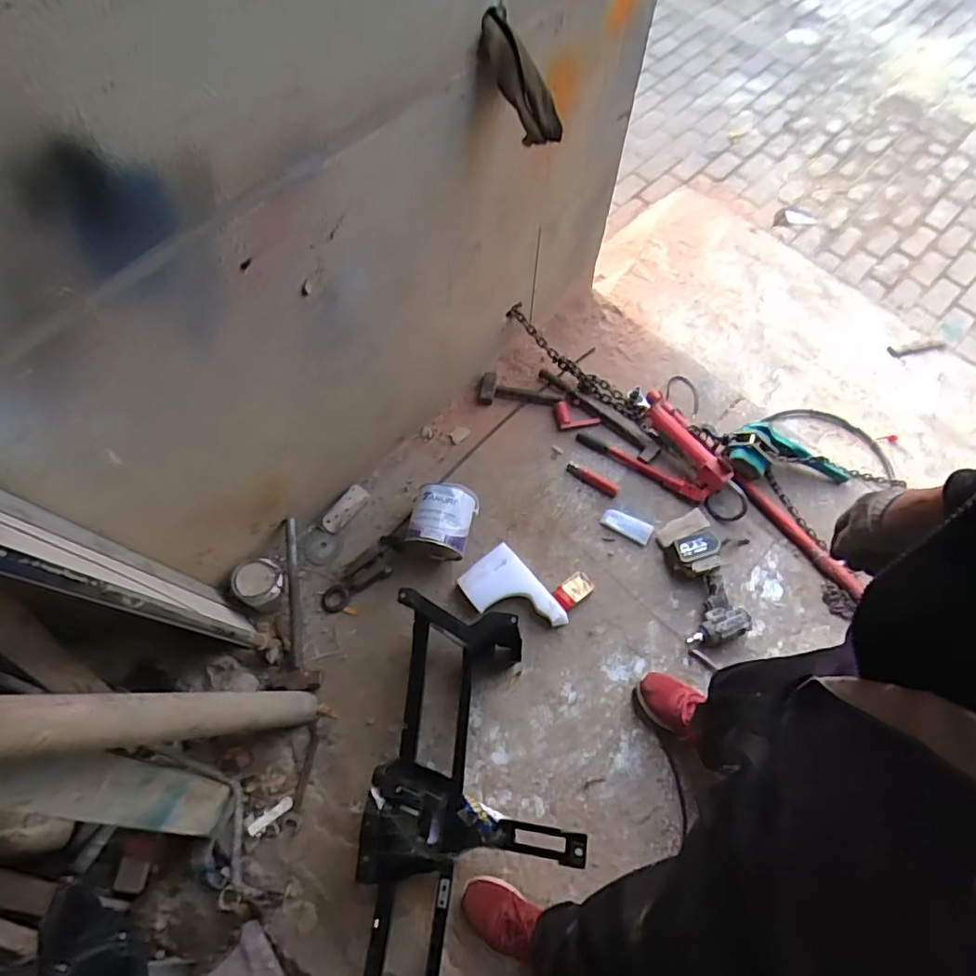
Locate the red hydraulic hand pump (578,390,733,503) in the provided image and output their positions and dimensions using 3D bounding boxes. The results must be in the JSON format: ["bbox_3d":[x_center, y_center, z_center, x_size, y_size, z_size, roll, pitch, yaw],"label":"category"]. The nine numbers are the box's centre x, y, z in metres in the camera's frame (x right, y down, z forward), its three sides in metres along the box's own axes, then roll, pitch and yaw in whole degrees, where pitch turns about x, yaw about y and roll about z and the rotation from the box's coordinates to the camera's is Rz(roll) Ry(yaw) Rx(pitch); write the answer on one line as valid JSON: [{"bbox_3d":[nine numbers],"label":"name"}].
[{"bbox_3d":[0.464,-0.097,1.536,0.272,0.079,0.344,-33,71,-14],"label":"red hydraulic hand pump"}]

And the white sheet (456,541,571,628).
[{"bbox_3d":[0.060,0.270,1.393,0.153,0.045,0.244,-40,73,-16],"label":"white sheet"}]

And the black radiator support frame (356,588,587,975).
[{"bbox_3d":[-0.034,0.682,1.143,0.403,0.197,0.871,6,67,2],"label":"black radiator support frame"}]

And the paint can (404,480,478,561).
[{"bbox_3d":[-0.112,0.086,1.430,0.147,0.138,0.163,13,68,5],"label":"paint can"}]

